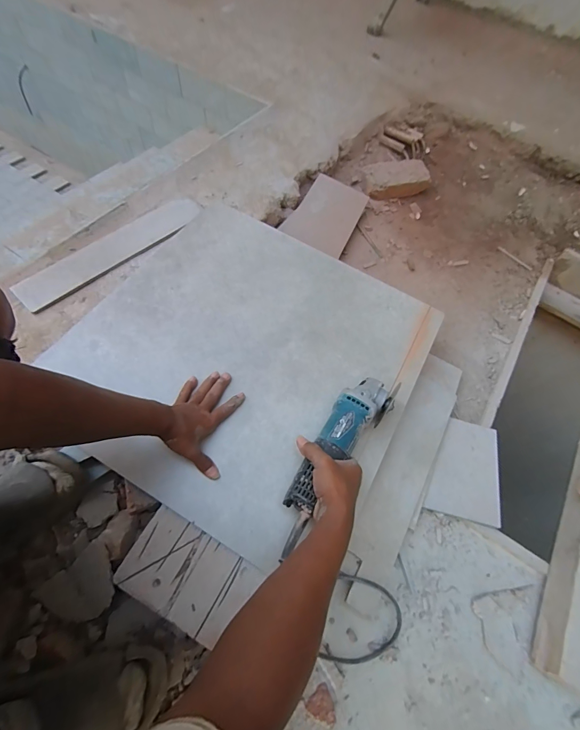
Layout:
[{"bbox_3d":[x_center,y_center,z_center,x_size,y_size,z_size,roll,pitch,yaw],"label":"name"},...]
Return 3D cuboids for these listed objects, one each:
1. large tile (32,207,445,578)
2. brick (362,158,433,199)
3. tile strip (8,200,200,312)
[{"bbox_3d":[-0.072,-0.031,0.654,0.584,0.013,0.591,31,64,10],"label":"large tile"},{"bbox_3d":[0.313,-0.560,1.042,0.191,0.061,0.108,-11,62,-10],"label":"brick"},{"bbox_3d":[-0.381,-0.258,0.755,0.096,0.013,0.421,39,65,19],"label":"tile strip"}]

